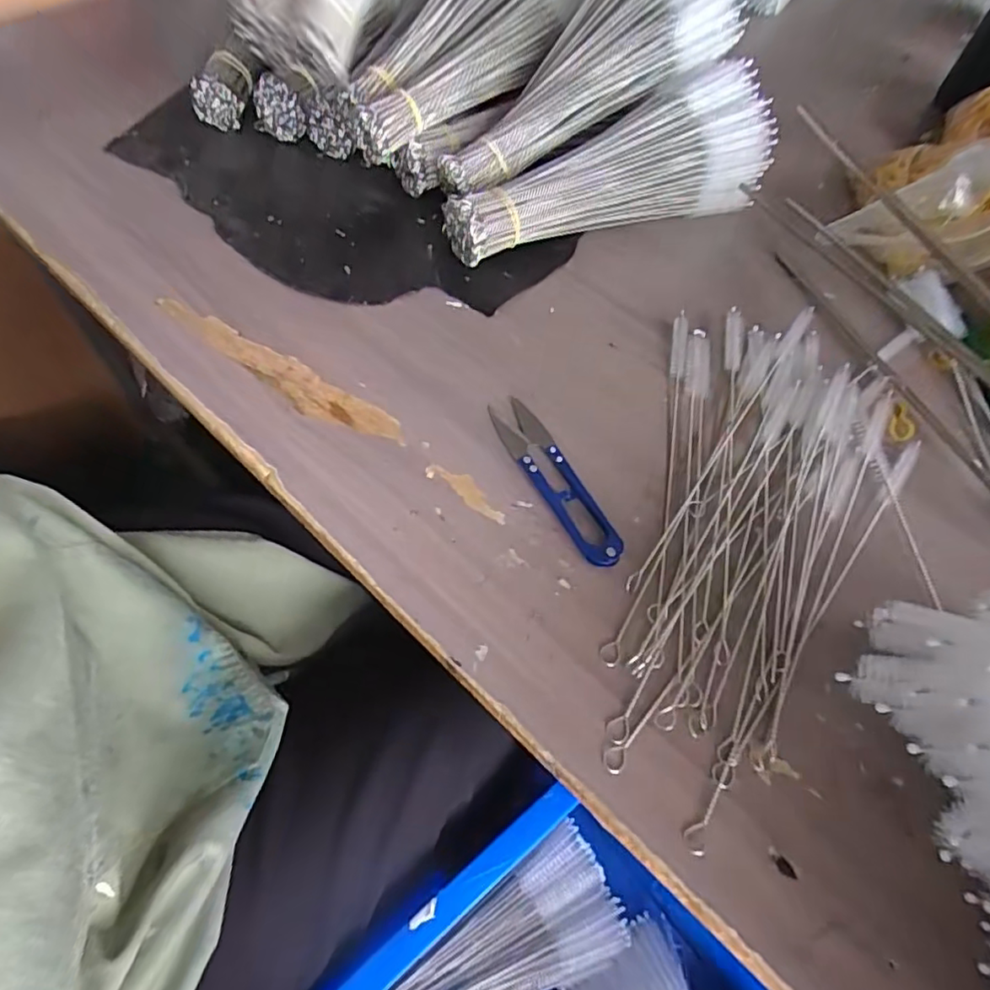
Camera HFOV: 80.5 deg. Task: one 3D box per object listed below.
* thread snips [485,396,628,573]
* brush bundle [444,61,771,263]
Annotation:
[{"bbox_3d":[0.034,-0.010,0.327,0.028,0.010,0.116,-27,64,-18],"label":"thread snips"},{"bbox_3d":[0.084,-0.242,0.433,0.253,0.080,0.069,-19,62,-14],"label":"brush bundle"}]

